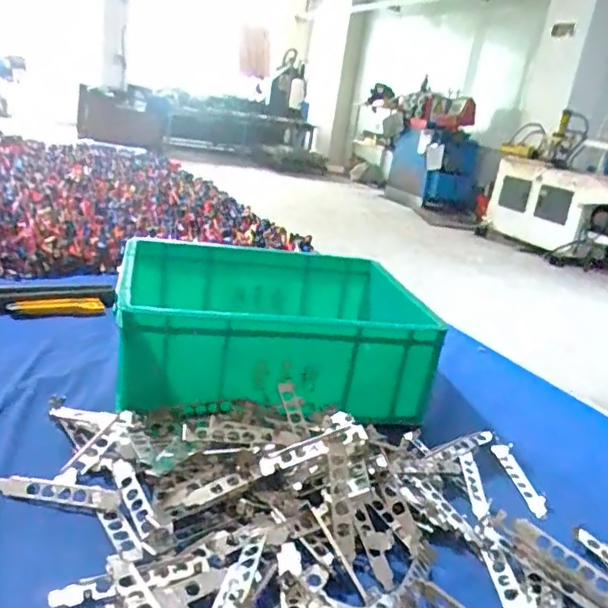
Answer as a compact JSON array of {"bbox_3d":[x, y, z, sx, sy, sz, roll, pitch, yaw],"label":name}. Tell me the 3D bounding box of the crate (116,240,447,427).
[{"bbox_3d":[-0.037,0.031,0.868,0.410,0.136,0.325,4,20,-11],"label":"crate"}]

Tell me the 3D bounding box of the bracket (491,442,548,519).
[{"bbox_3d":[0.257,0.203,0.717,0.029,0.008,0.125,6,20,-5],"label":"bracket"}]

